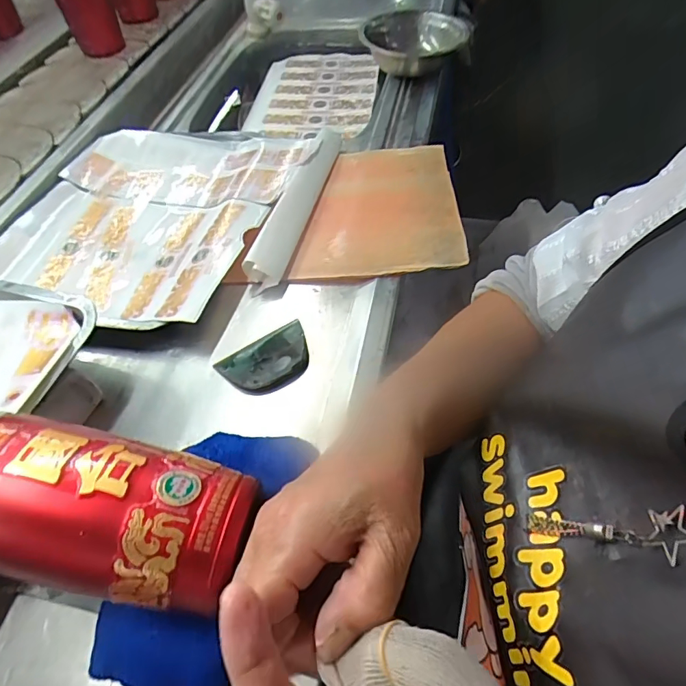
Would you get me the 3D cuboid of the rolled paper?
[{"bbox_3d":[-0.054,-0.174,0.551,0.053,0.036,0.273,10,55,10],"label":"rolled paper"}]

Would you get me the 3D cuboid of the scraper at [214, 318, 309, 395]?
[{"bbox_3d":[-0.067,0.017,0.433,0.086,0.018,0.060,-32,59,-19],"label":"scraper"}]

